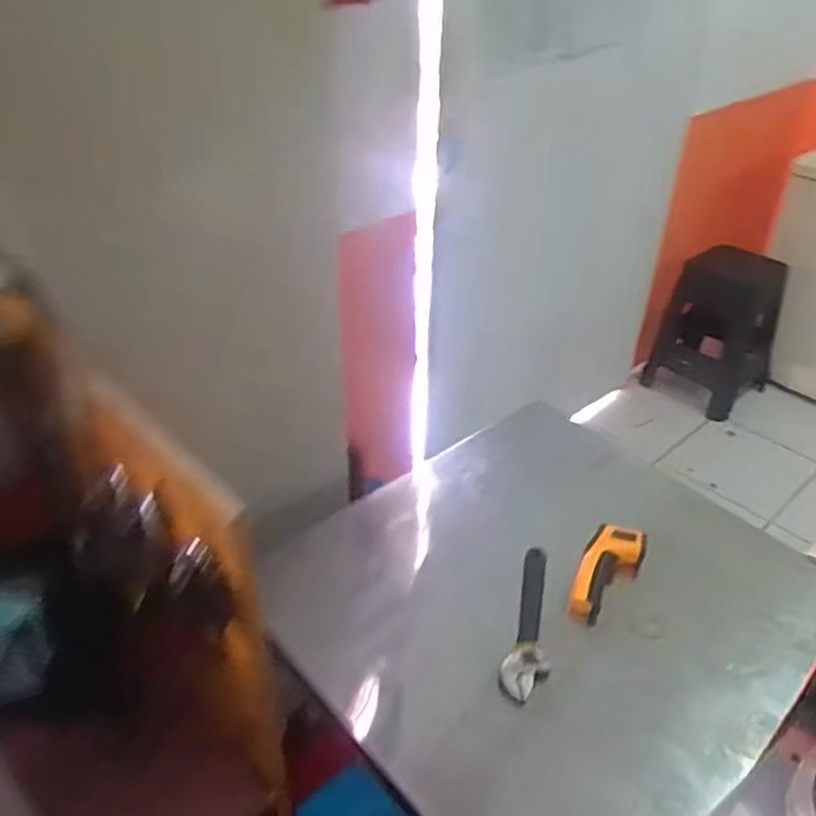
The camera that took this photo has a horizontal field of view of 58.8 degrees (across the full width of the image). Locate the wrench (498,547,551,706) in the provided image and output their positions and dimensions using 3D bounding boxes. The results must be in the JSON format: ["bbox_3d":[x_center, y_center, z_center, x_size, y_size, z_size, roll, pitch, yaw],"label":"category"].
[{"bbox_3d":[0.165,0.274,0.943,0.054,0.016,0.237,10,37,13],"label":"wrench"}]

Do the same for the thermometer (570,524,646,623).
[{"bbox_3d":[0.271,0.224,0.999,0.068,0.048,0.163,24,42,29],"label":"thermometer"}]

